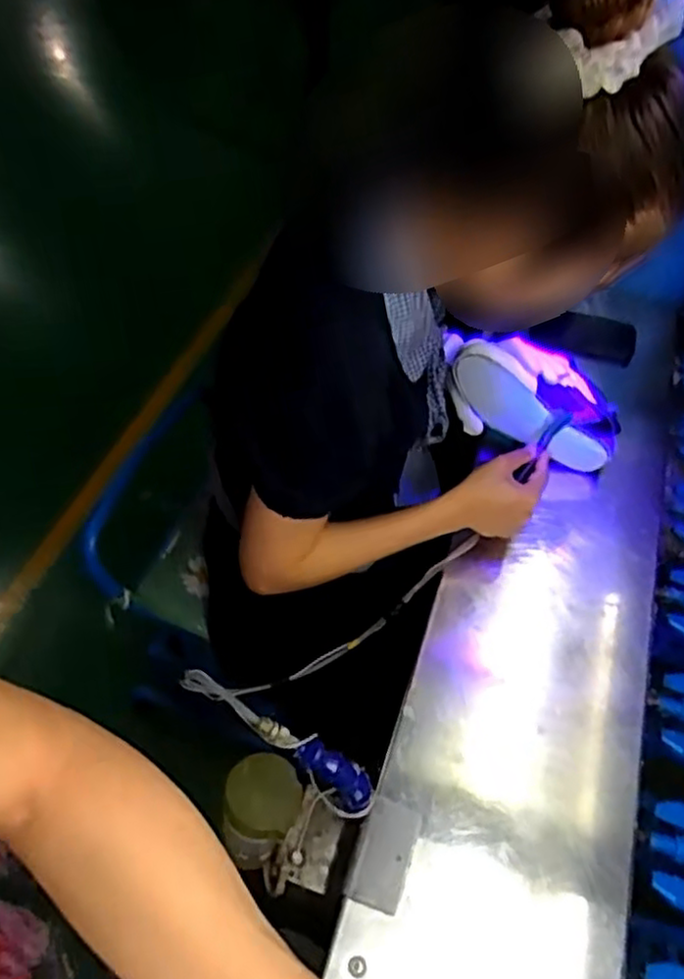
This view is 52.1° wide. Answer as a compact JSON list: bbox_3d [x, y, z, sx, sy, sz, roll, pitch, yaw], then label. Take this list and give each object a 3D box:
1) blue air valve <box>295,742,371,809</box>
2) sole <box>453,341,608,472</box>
[{"bbox_3d":[-0.005,0.241,0.594,0.025,0.095,0.026,-7,43,41],"label":"blue air valve"},{"bbox_3d":[0.228,-0.085,0.855,0.223,0.079,0.033,35,55,-13],"label":"sole"}]

